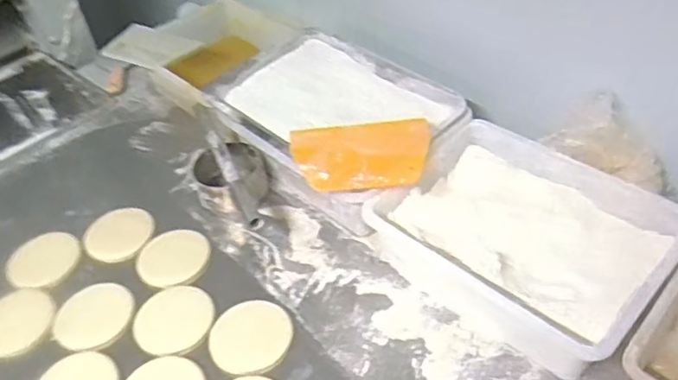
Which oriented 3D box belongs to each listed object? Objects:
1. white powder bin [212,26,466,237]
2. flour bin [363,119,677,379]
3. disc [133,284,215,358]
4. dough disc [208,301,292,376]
[{"bbox_3d":[0.000,-0.102,0.919,0.278,0.136,0.380,-34,50,-26],"label":"white powder bin"},{"bbox_3d":[0.230,0.064,0.740,0.247,0.098,0.324,-36,51,-28],"label":"flour bin"},{"bbox_3d":[-0.212,0.163,0.761,0.096,0.007,0.109,-5,44,1],"label":"disc"},{"bbox_3d":[-0.109,0.180,0.733,0.098,0.008,0.107,-3,44,3],"label":"dough disc"}]

